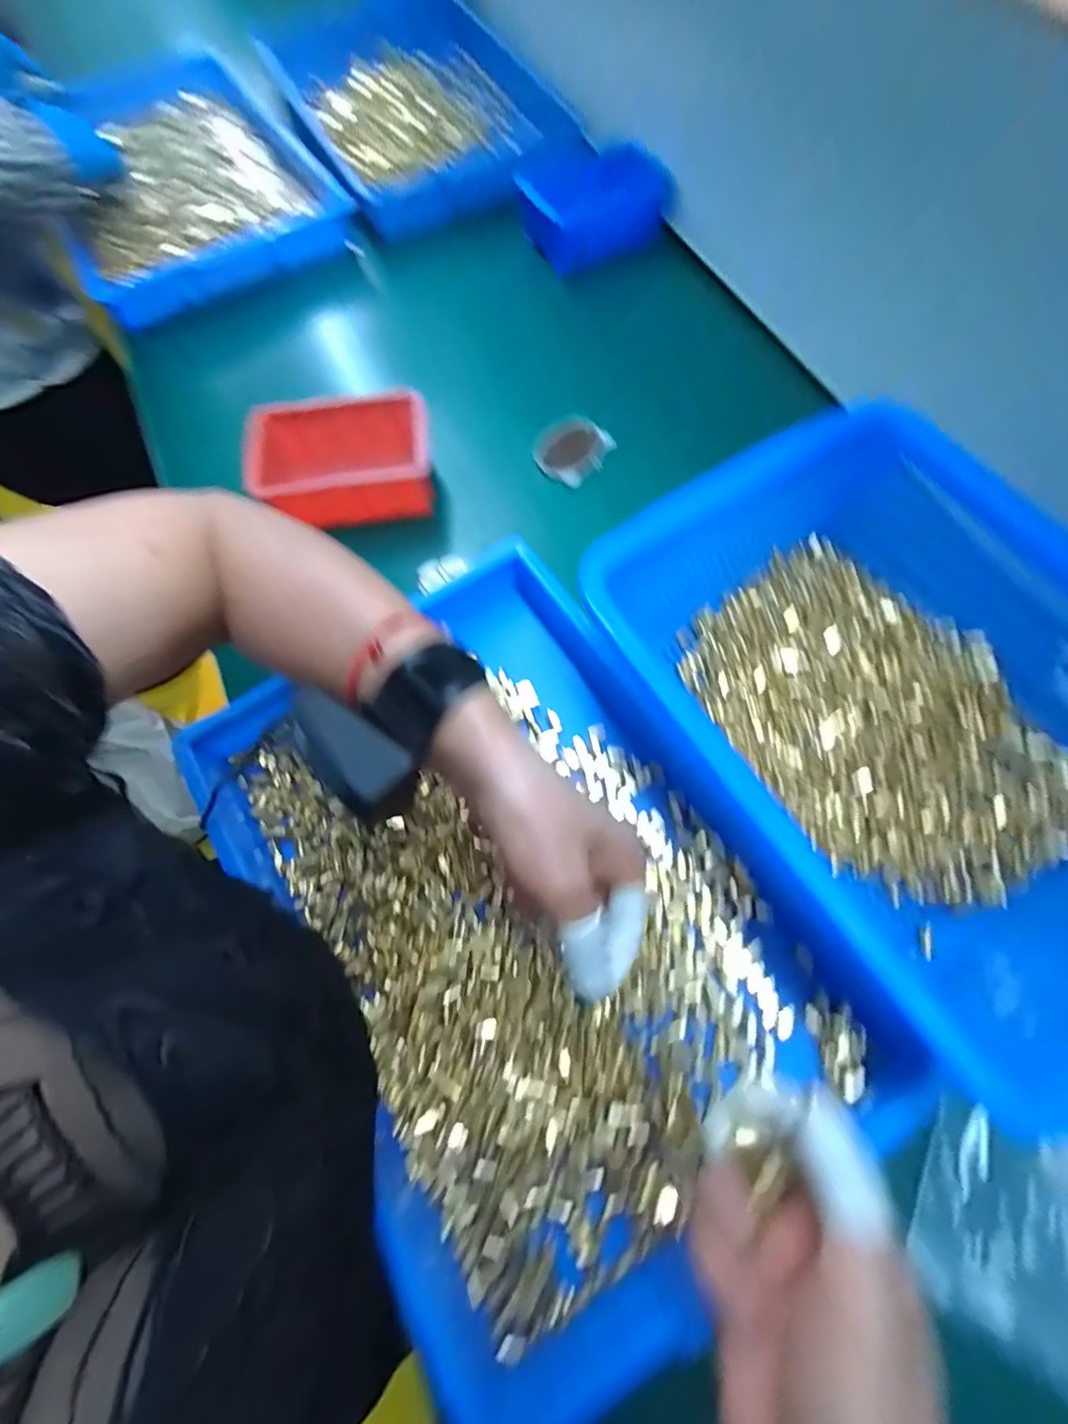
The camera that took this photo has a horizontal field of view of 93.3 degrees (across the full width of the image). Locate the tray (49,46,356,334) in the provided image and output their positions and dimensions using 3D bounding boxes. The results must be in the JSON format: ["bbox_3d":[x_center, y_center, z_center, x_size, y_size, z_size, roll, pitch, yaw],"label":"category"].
[{"bbox_3d":[-0.428,-0.664,0.604,0.287,0.048,0.427,-27,71,-8],"label":"tray"}]

